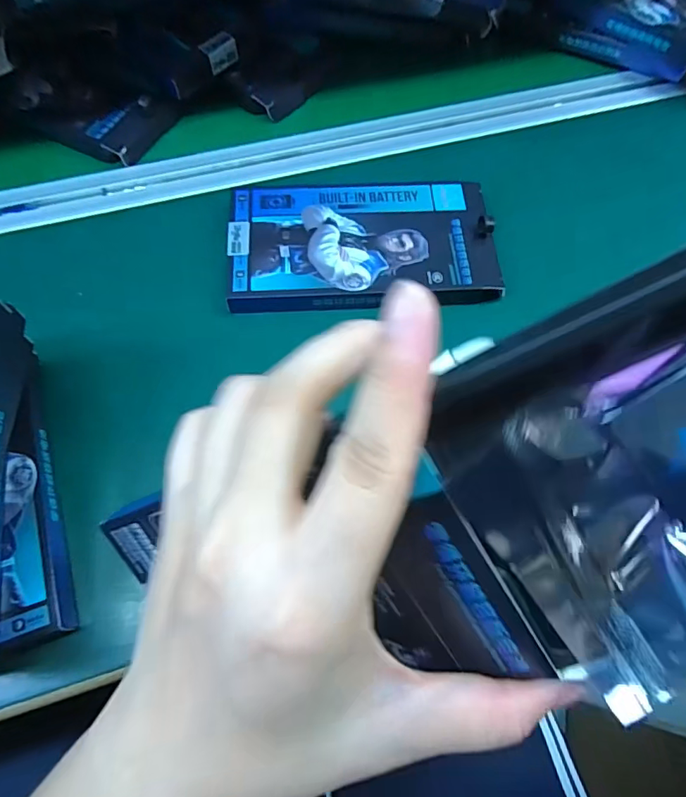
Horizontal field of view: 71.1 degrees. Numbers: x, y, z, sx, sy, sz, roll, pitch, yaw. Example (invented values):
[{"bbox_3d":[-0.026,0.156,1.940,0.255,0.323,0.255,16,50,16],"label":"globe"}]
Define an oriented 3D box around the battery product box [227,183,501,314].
[{"bbox_3d":[0.013,-0.105,0.328,0.176,0.013,0.101,-4,65,-3],"label":"battery product box"}]

